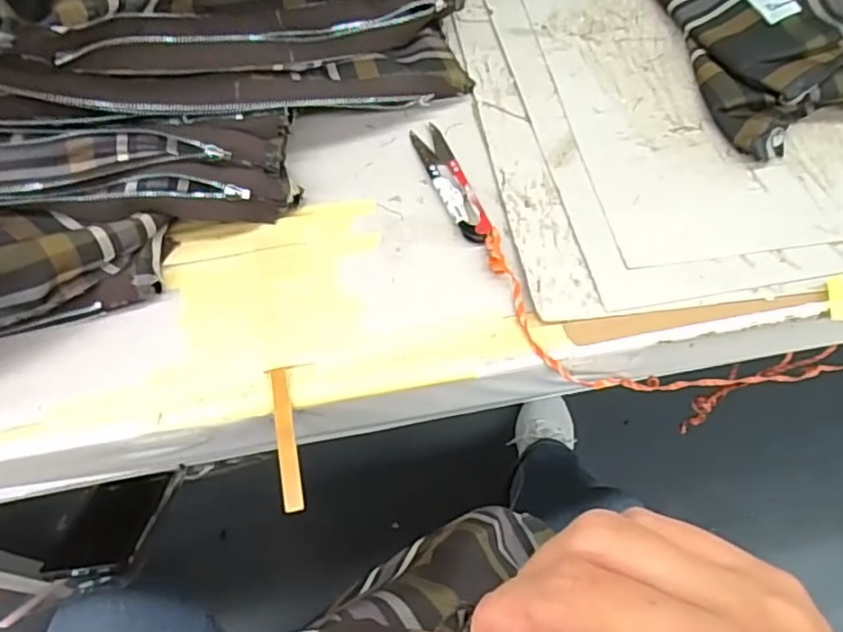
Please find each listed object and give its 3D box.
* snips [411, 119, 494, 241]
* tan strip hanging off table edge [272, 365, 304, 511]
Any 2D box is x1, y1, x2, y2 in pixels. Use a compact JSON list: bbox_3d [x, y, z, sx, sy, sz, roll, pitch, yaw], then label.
[{"bbox_3d":[0.019,-0.092,0.430,0.022,0.008,0.105,-17,64,-11],"label":"snips"},{"bbox_3d":[-0.072,0.065,0.343,0.010,0.006,0.077,-10,63,-7],"label":"tan strip hanging off table edge"}]

